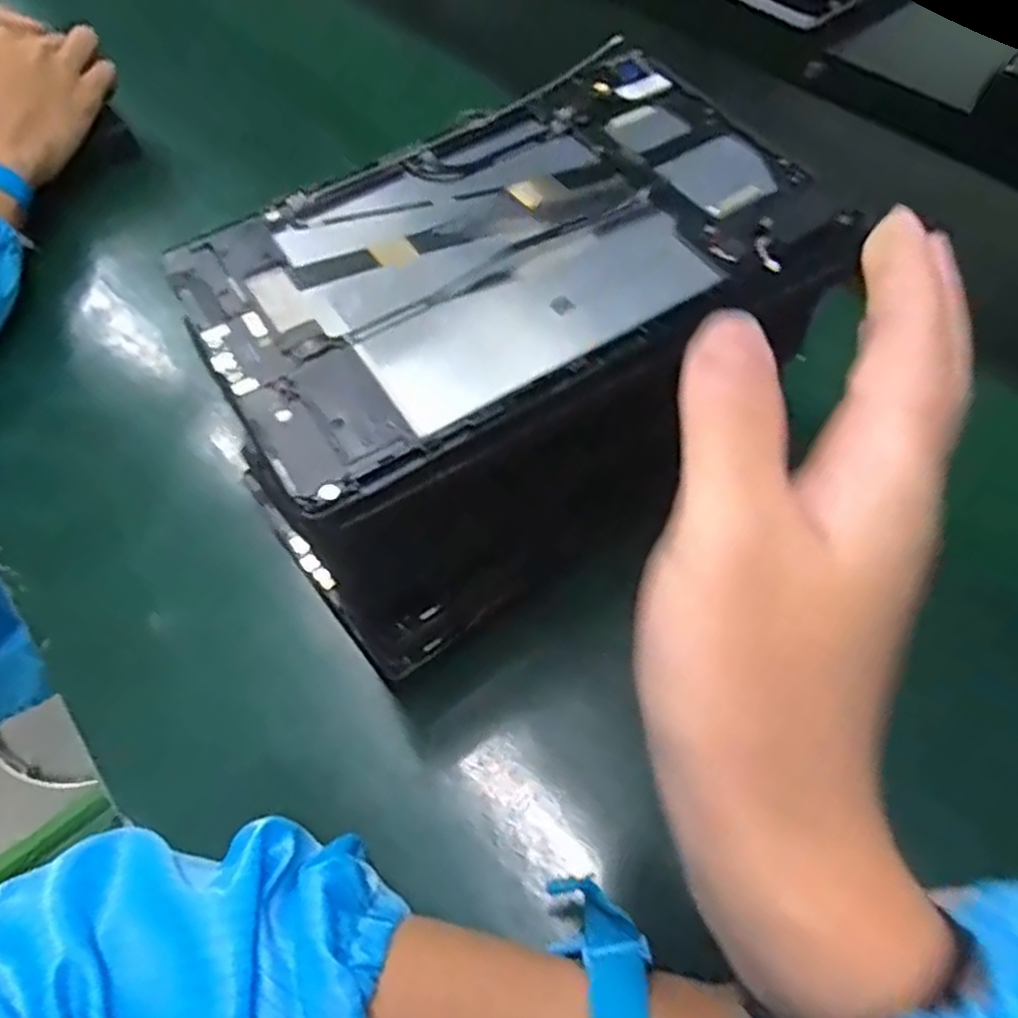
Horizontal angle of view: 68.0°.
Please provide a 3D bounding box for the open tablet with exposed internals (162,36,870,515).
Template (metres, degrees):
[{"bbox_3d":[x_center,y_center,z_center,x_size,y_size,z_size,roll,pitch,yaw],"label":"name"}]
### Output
[{"bbox_3d":[0.000,-0.108,0.295,0.239,0.010,0.151,-29,59,-14],"label":"open tablet with exposed internals"}]

